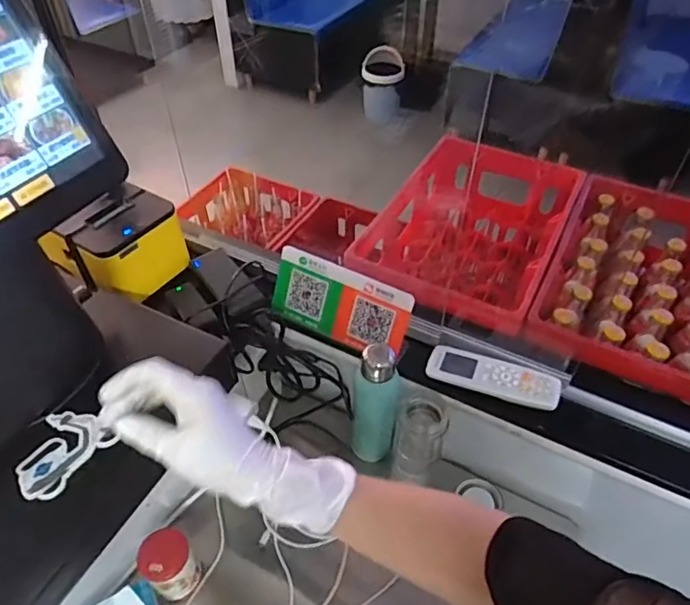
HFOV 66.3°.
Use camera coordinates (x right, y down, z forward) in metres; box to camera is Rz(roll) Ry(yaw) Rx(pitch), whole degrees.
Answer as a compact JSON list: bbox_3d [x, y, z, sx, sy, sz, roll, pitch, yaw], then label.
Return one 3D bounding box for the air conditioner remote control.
[{"bbox_3d":[0.186,0.093,0.668,0.161,0.020,0.057,19,49,17],"label":"air conditioner remote control"}]

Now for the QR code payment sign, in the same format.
[{"bbox_3d":[-0.010,0.000,0.716,0.199,0.096,0.007,22,23,20],"label":"QR code payment sign"}]

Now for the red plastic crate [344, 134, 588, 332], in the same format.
[{"bbox_3d":[0.210,-0.089,0.928,0.291,0.186,0.413,20,50,18],"label":"red plastic crate"}]

